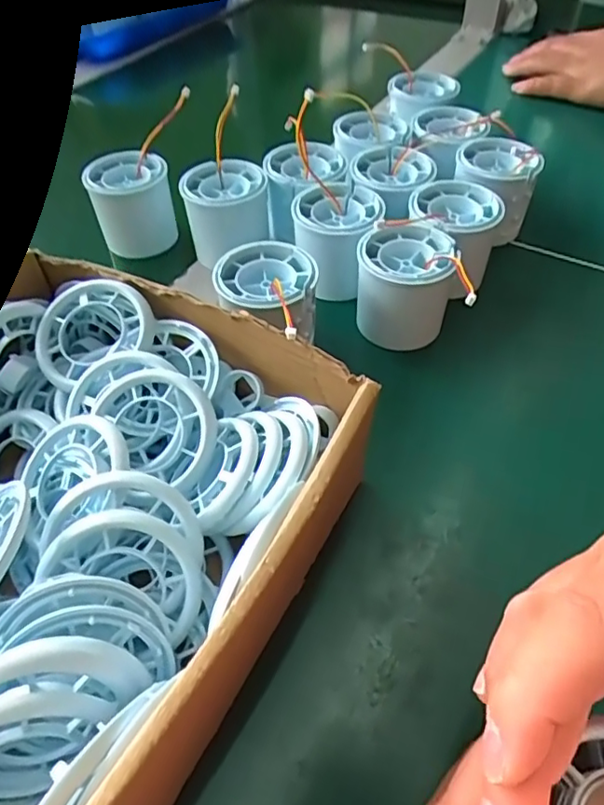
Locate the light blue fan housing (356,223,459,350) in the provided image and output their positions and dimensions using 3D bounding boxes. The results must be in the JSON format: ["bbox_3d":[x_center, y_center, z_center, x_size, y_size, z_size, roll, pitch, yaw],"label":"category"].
[{"bbox_3d":[0.059,-0.065,0.331,0.051,0.054,0.050,-1,50,1],"label":"light blue fan housing"}]

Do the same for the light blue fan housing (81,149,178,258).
[{"bbox_3d":[-0.119,-0.140,0.404,0.051,0.052,0.049,-17,51,-12],"label":"light blue fan housing"}]

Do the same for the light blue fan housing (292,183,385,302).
[{"bbox_3d":[0.022,-0.099,0.360,0.054,0.049,0.061,2,50,4],"label":"light blue fan housing"}]

